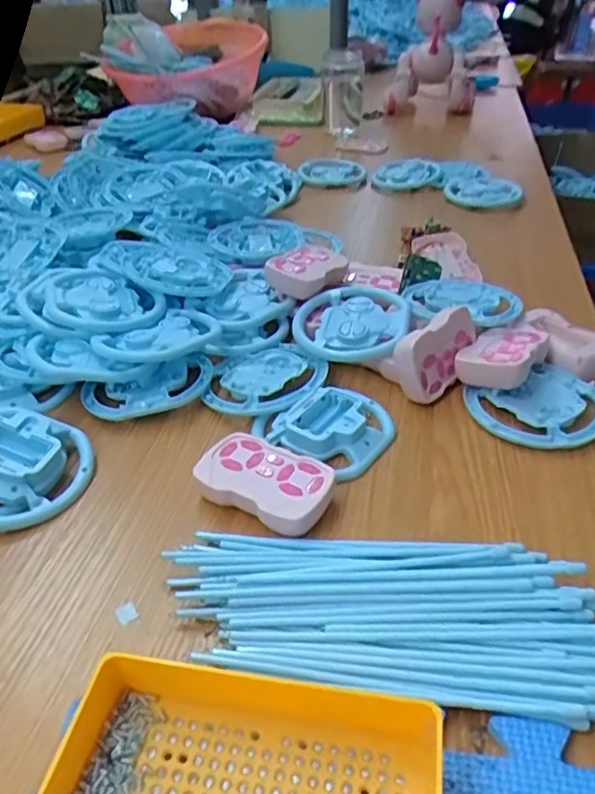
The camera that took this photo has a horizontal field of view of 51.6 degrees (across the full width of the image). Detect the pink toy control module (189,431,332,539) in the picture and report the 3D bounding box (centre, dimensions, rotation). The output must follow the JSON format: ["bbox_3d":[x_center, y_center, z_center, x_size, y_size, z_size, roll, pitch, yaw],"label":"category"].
[{"bbox_3d":[-0.021,0.057,0.401,0.087,0.022,0.055,17,40,23],"label":"pink toy control module"}]

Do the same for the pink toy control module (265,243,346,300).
[{"bbox_3d":[0.012,-0.121,0.588,0.059,0.029,0.074,17,40,22],"label":"pink toy control module"}]

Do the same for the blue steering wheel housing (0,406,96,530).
[{"bbox_3d":[-0.196,0.042,0.413,0.102,0.028,0.091,8,39,8],"label":"blue steering wheel housing"}]

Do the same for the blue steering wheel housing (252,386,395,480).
[{"bbox_3d":[0.025,0.017,0.456,0.091,0.019,0.080,26,44,32],"label":"blue steering wheel housing"}]

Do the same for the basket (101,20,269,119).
[{"bbox_3d":[-0.226,-0.658,1.207,0.278,0.106,0.242,20,42,22],"label":"basket"}]

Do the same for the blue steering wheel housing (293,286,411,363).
[{"bbox_3d":[0.046,-0.066,0.532,0.095,0.018,0.095,1,38,-1],"label":"blue steering wheel housing"}]

